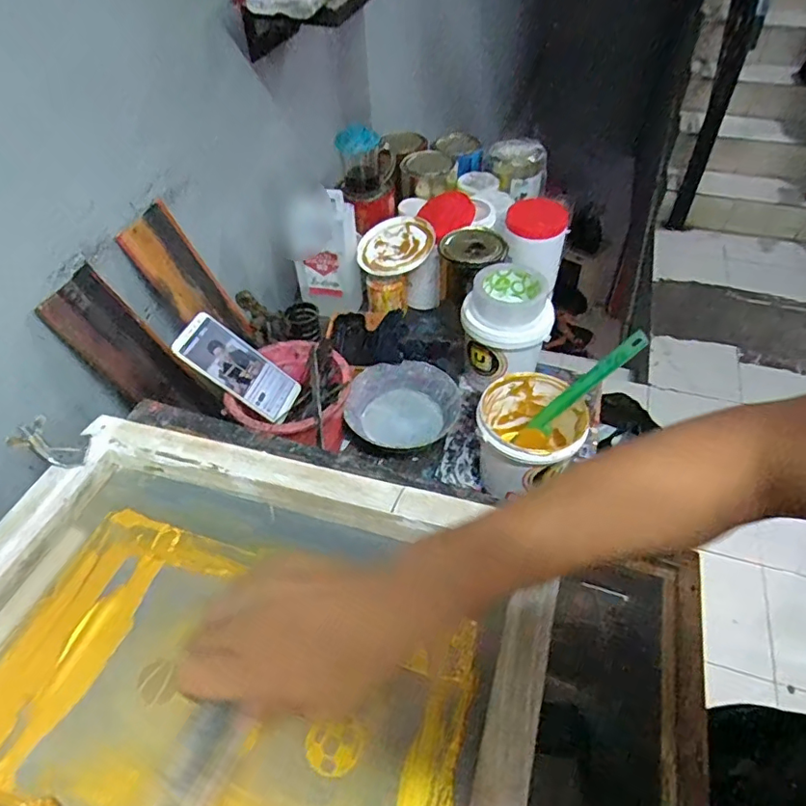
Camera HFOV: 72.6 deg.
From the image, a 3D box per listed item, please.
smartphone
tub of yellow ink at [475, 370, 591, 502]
[{"bbox_3d":[-0.204,-0.042,0.688,0.157,0.014,0.077,38,47,-21],"label":"smartphone"},{"bbox_3d":[0.148,0.050,0.687,0.112,0.125,0.127,4,49,5],"label":"tub of yellow ink"}]

